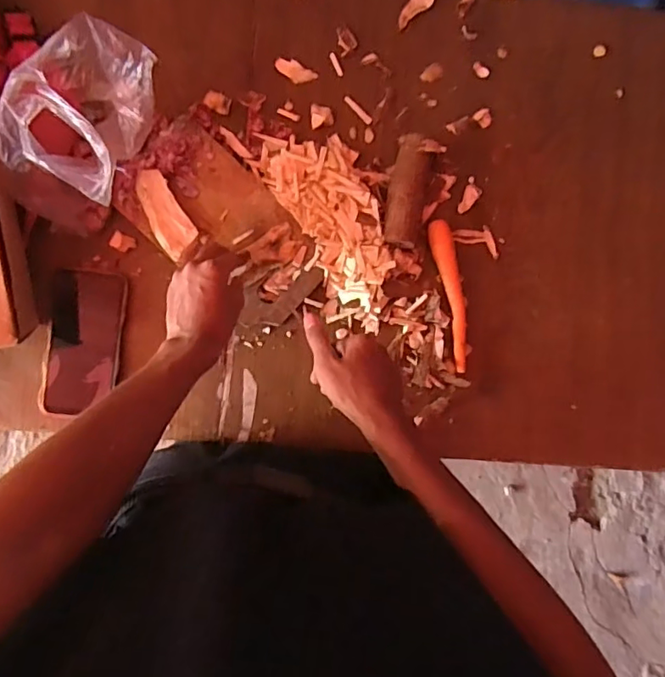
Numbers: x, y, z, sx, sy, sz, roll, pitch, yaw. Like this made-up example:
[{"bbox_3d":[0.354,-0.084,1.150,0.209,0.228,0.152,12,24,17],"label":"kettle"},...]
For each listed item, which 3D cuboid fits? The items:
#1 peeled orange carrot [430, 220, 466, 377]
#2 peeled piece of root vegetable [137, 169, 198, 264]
[{"bbox_3d":[0.149,-0.052,0.668,0.031,0.025,0.181,-13,90,-9],"label":"peeled orange carrot"},{"bbox_3d":[-0.186,-0.140,0.609,0.041,0.011,0.103,-25,94,-7],"label":"peeled piece of root vegetable"}]

